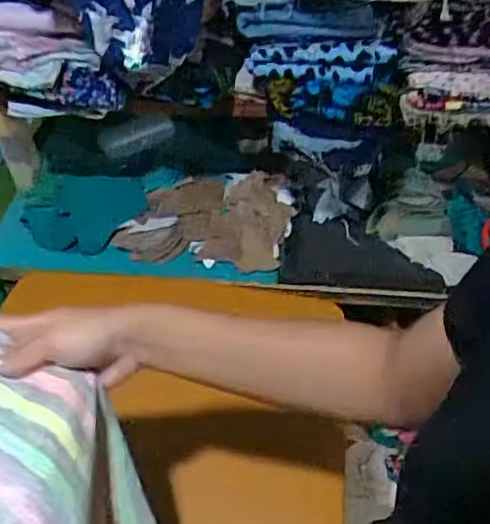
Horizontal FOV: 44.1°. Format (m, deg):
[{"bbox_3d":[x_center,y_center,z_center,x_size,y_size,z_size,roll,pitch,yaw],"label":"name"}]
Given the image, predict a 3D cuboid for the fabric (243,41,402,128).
[{"bbox_3d":[0.106,-0.240,0.803,0.204,0.085,0.073,-1,46,2],"label":"fabric"}]

